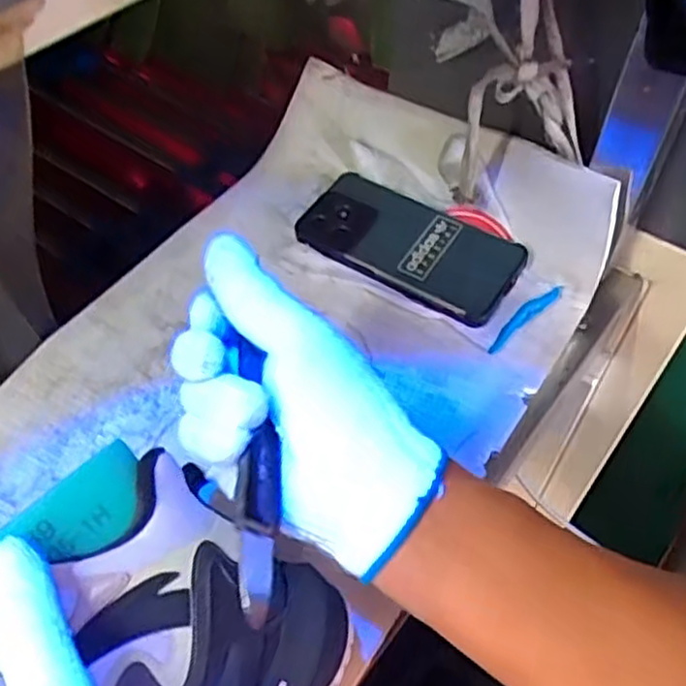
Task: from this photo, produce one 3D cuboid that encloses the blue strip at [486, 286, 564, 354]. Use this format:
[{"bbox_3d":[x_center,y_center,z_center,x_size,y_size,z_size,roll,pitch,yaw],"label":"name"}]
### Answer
[{"bbox_3d":[0.128,-0.018,0.518,0.074,0.013,0.011,-35,61,-25],"label":"blue strip"}]

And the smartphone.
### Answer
[{"bbox_3d":[0.049,-0.076,0.547,0.163,0.009,0.082,28,65,19],"label":"smartphone"}]

